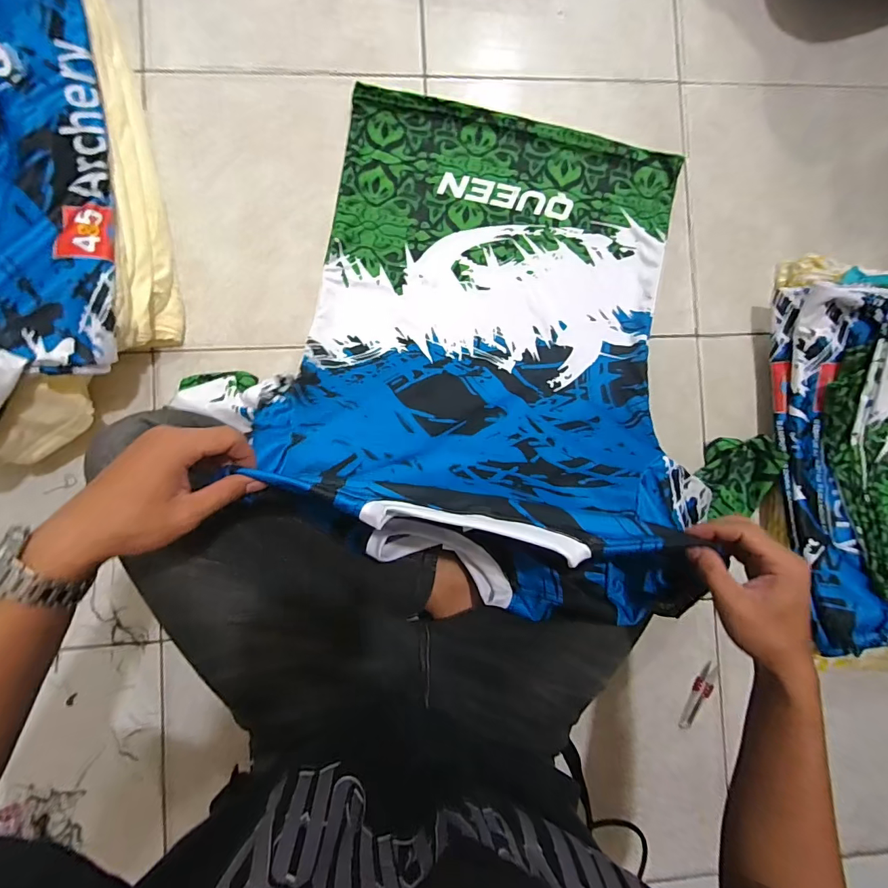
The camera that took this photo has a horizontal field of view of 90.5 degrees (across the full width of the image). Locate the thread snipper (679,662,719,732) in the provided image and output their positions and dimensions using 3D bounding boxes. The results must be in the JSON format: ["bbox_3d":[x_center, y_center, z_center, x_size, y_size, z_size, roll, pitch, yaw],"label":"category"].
[{"bbox_3d":[0.372,0.369,0.642,0.028,0.005,0.100,41,74,-4],"label":"thread snipper"}]

